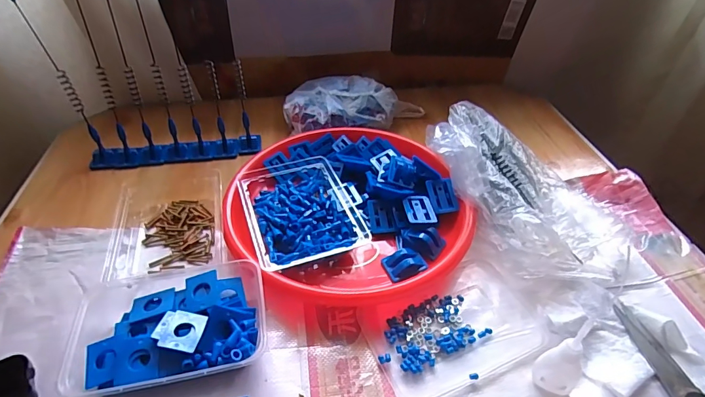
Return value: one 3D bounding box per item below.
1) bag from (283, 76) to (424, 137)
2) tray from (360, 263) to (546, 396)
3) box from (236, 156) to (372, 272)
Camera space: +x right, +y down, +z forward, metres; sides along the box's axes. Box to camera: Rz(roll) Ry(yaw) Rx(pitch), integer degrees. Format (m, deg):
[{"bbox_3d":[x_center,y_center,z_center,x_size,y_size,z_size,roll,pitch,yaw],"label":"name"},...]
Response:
[{"bbox_3d":[0.003,-0.152,0.669,0.229,0.060,0.110,-12,43,-14],"label":"bag"},{"bbox_3d":[0.100,0.126,0.404,0.165,0.009,0.106,-18,45,-20],"label":"tray"},{"bbox_3d":[-0.067,0.012,0.506,0.126,0.037,0.190,-14,44,-17],"label":"box"}]

